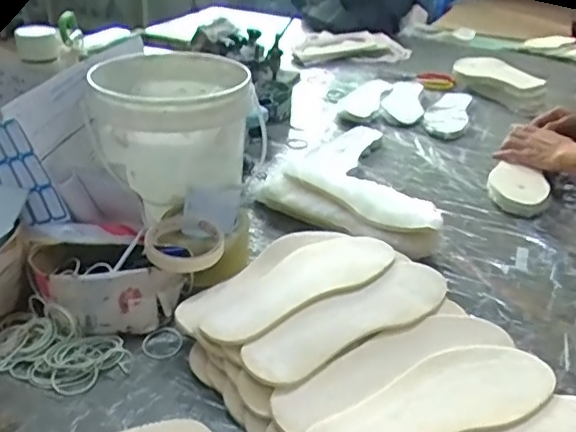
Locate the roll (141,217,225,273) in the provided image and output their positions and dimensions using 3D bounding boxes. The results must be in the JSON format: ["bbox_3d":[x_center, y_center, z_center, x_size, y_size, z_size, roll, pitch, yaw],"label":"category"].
[{"bbox_3d":[-0.116,0.030,0.631,0.085,0.025,0.085,-2,30,-11],"label":"roll"}]

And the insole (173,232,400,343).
[{"bbox_3d":[0.004,0.064,0.616,0.255,0.011,0.108,-19,37,-34],"label":"insole"}]

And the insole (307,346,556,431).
[{"bbox_3d":[0.125,0.166,0.498,0.255,0.018,0.086,-8,31,-23],"label":"insole"}]

